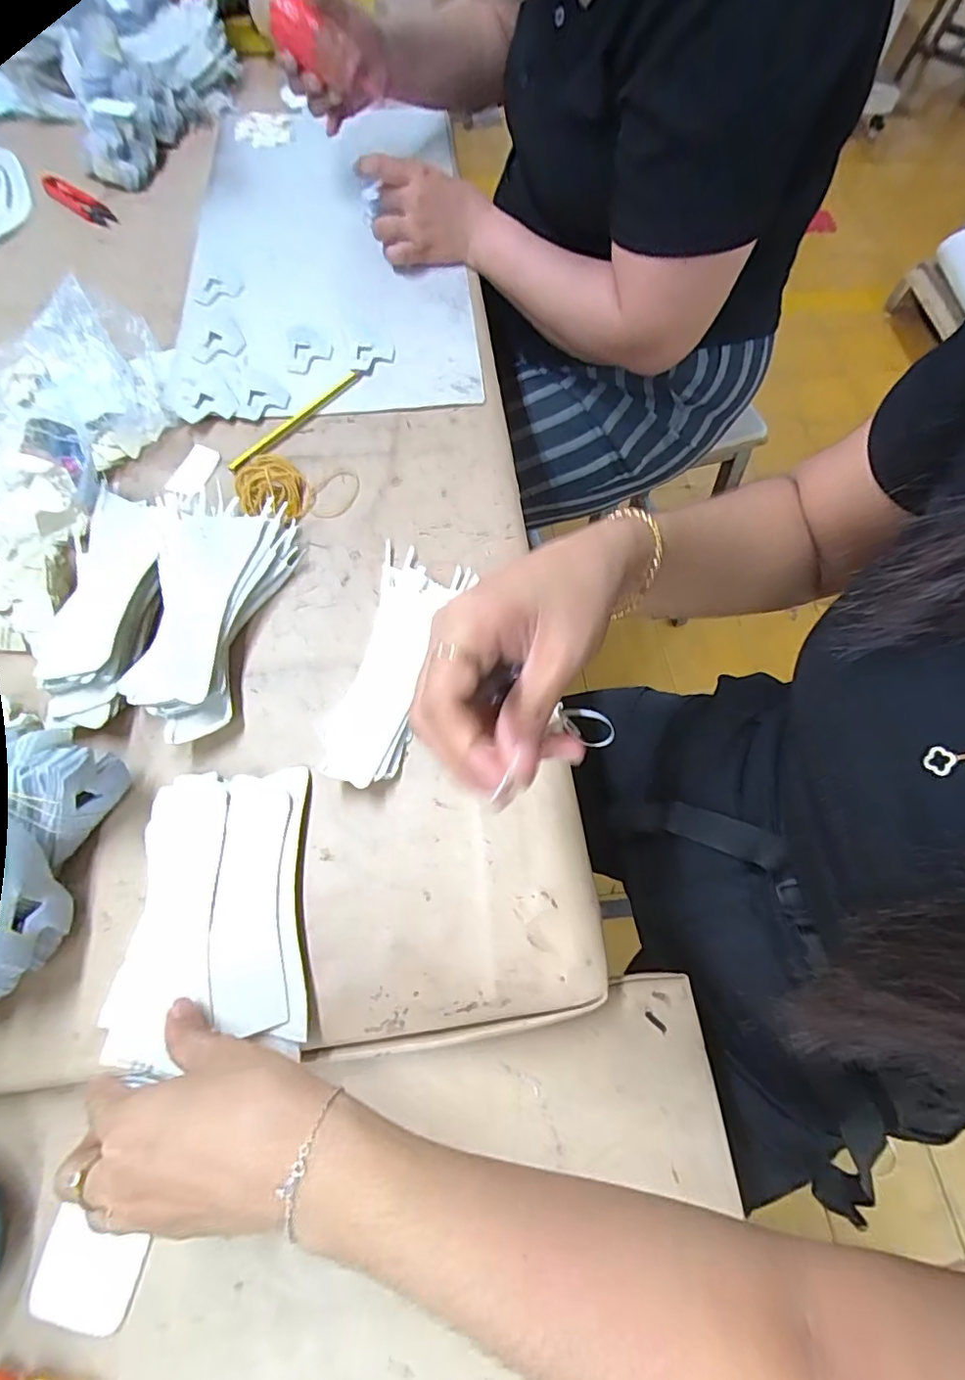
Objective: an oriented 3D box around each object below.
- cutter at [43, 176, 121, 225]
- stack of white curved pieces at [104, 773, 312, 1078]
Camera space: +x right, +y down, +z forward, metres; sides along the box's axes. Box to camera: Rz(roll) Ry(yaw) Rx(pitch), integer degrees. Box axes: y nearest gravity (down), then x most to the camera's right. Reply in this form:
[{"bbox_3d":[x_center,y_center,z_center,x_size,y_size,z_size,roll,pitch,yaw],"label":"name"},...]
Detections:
[{"bbox_3d":[-0.468,-0.570,0.645,0.107,0.015,0.029,32,71,12],"label":"cutter"},{"bbox_3d":[-0.165,0.127,0.338,0.107,0.023,0.157,-7,68,-4],"label":"stack of white curved pieces"}]

